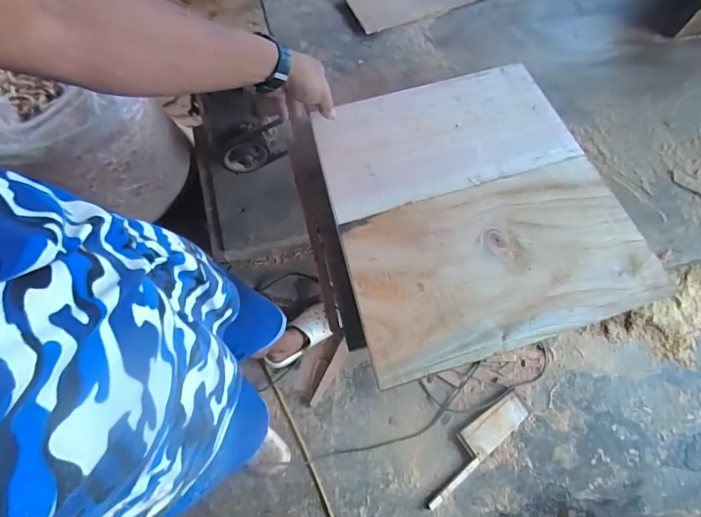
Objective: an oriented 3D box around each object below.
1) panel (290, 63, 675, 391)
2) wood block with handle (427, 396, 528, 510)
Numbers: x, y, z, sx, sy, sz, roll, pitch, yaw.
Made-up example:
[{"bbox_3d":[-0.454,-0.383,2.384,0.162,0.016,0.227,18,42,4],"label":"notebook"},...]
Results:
[{"bbox_3d":[0.168,-0.083,0.643,0.441,0.032,0.438,-17,72,-8],"label":"panel"},{"bbox_3d":[0.375,0.572,1.276,0.416,0.036,0.103,-37,74,-15],"label":"wood block with handle"}]

